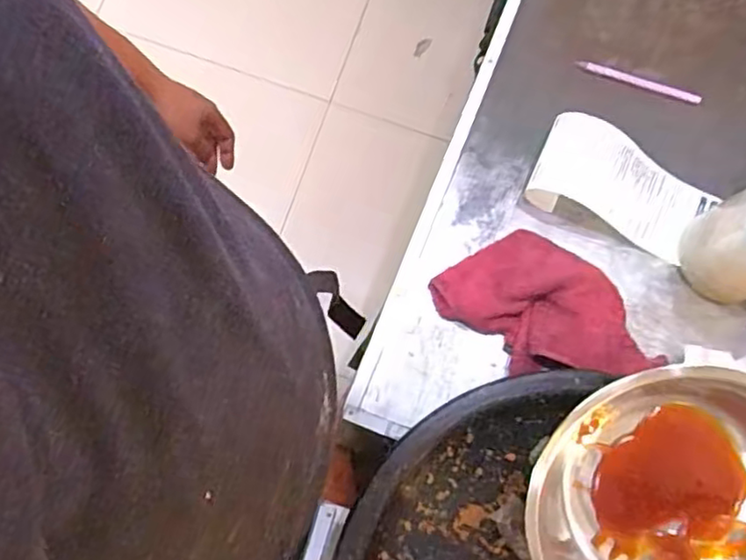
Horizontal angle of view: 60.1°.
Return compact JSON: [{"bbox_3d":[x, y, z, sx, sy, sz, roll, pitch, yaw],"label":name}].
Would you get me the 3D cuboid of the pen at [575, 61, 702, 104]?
[{"bbox_3d":[0.263,-0.197,0.637,0.126,0.006,0.009,18,79,3],"label":"pen"}]

